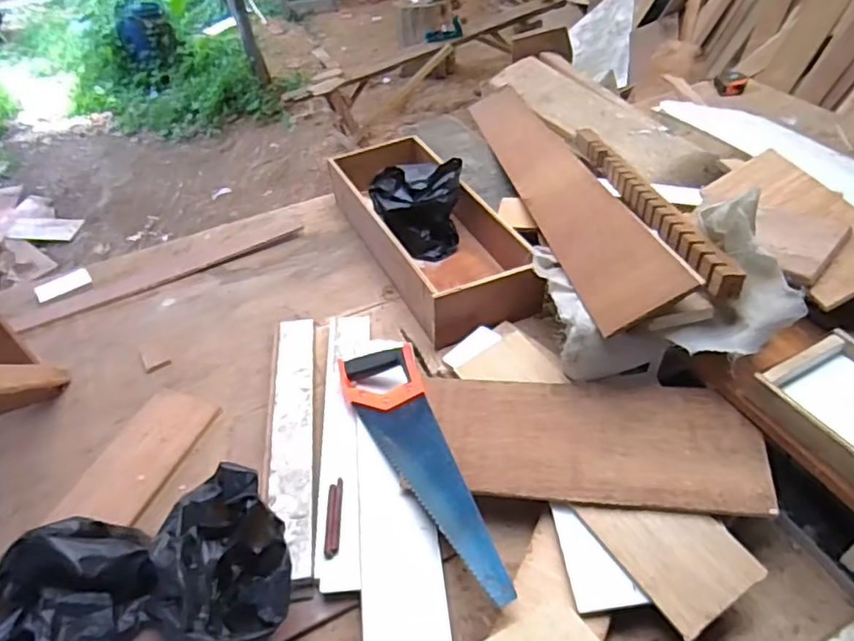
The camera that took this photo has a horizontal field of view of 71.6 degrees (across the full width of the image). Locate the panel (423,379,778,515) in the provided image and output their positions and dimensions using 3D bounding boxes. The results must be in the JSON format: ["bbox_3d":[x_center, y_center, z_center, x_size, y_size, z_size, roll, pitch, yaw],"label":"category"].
[{"bbox_3d":[0.212,0.154,0.794,0.422,0.016,0.181,1,48,11],"label":"panel"}]

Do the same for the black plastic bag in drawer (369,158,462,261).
[{"bbox_3d":[-0.016,-0.218,1.203,0.182,0.149,0.142,-8,41,-7],"label":"black plastic bag in drawer"}]

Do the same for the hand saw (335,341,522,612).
[{"bbox_3d":[-0.021,0.190,0.806,0.116,0.033,0.424,-13,42,-13],"label":"hand saw"}]

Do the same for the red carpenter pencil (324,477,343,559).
[{"bbox_3d":[-0.122,0.259,0.781,0.019,0.010,0.105,-2,41,-1],"label":"red carpenter pencil"}]

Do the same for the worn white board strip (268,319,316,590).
[{"bbox_3d":[-0.204,0.165,0.899,0.065,0.014,0.472,-5,42,-7],"label":"worn white board strip"}]

